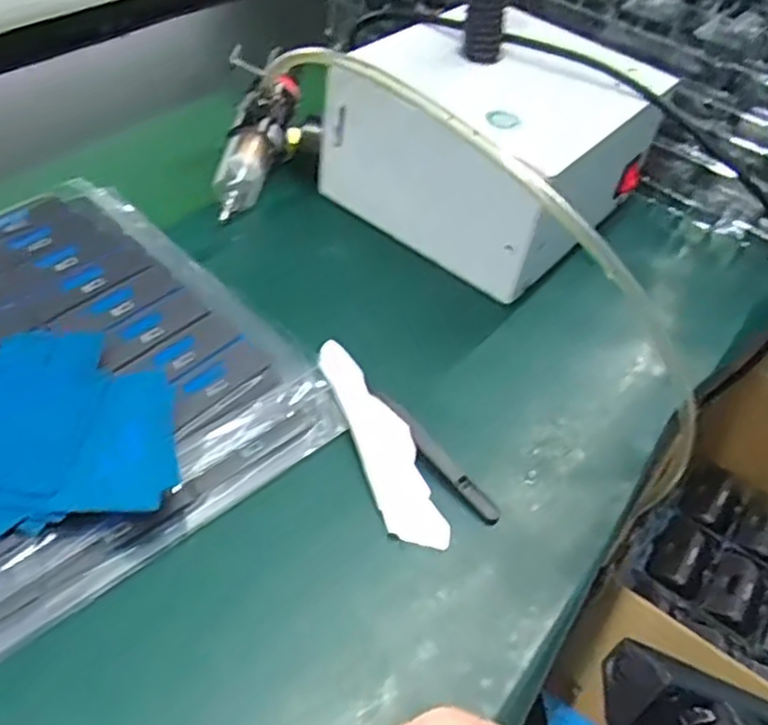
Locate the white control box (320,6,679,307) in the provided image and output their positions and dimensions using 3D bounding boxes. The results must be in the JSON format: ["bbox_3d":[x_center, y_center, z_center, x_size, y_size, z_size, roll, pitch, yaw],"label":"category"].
[{"bbox_3d":[0.084,-0.162,0.513,0.176,0.098,0.194,36,53,24],"label":"white control box"}]

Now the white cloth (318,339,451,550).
[{"bbox_3d":[-0.002,0.038,0.380,0.028,0.016,0.129,-14,50,-19],"label":"white cloth"}]

